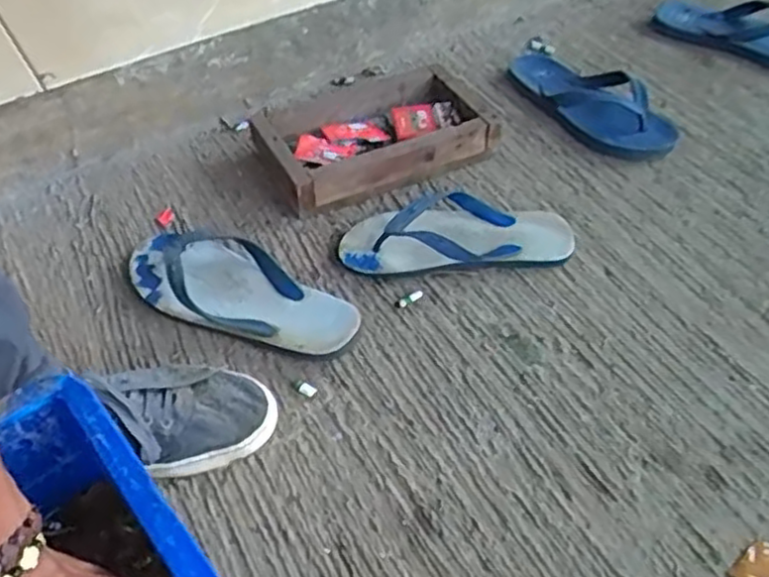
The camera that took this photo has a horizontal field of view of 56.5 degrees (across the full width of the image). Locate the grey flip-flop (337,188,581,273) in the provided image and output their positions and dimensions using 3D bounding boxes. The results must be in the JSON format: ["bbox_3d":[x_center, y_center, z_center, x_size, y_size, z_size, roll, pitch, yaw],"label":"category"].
[{"bbox_3d":[0.078,-0.070,0.787,0.245,0.049,0.119,2,48,2],"label":"grey flip-flop"}]

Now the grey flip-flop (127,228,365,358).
[{"bbox_3d":[-0.150,-0.002,0.730,0.259,0.045,0.106,20,51,18],"label":"grey flip-flop"}]

